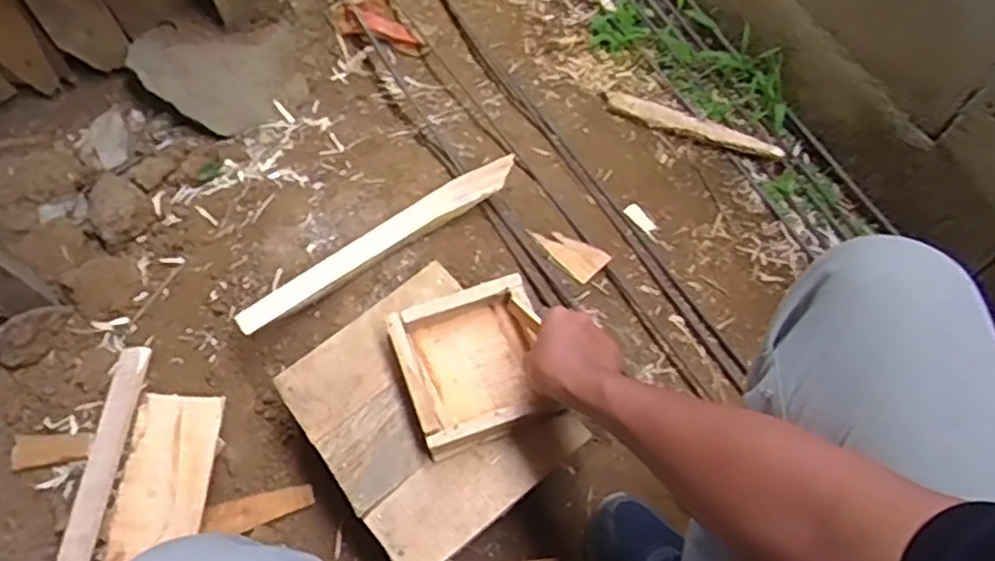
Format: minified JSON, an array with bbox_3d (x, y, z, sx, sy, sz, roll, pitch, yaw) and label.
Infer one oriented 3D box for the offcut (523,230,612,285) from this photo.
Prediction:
[{"bbox_3d":[0.097,-0.038,1.005,0.115,0.012,0.053,27,76,8],"label":"offcut"}]

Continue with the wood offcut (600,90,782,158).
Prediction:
[{"bbox_3d":[0.309,-0.255,1.152,0.301,0.030,0.040,25,66,24],"label":"wood offcut"}]

